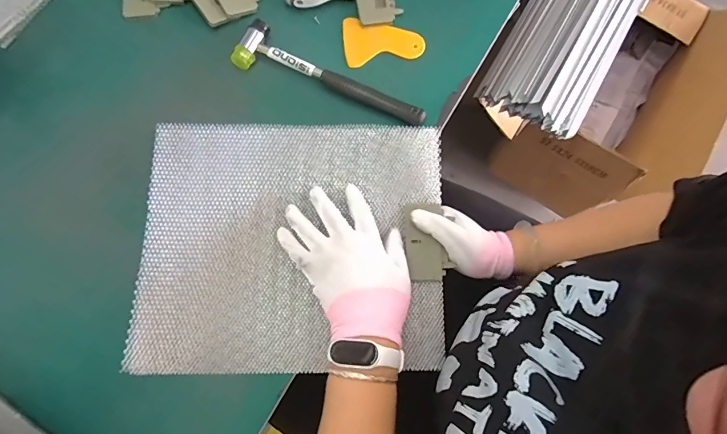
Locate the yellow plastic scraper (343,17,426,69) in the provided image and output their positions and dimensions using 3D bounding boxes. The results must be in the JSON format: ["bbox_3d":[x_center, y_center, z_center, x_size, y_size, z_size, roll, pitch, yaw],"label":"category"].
[{"bbox_3d":[0.025,-0.229,0.515,0.099,0.006,0.065,-8,84,0],"label":"yellow plastic scraper"}]

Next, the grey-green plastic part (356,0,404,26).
[{"bbox_3d":[0.018,-0.290,0.524,0.056,0.006,0.085,-8,78,-2],"label":"grey-green plastic part"}]

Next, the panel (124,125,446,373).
[{"bbox_3d":[-0.076,0.026,0.446,0.325,0.023,0.269,0,78,0],"label":"panel"}]

